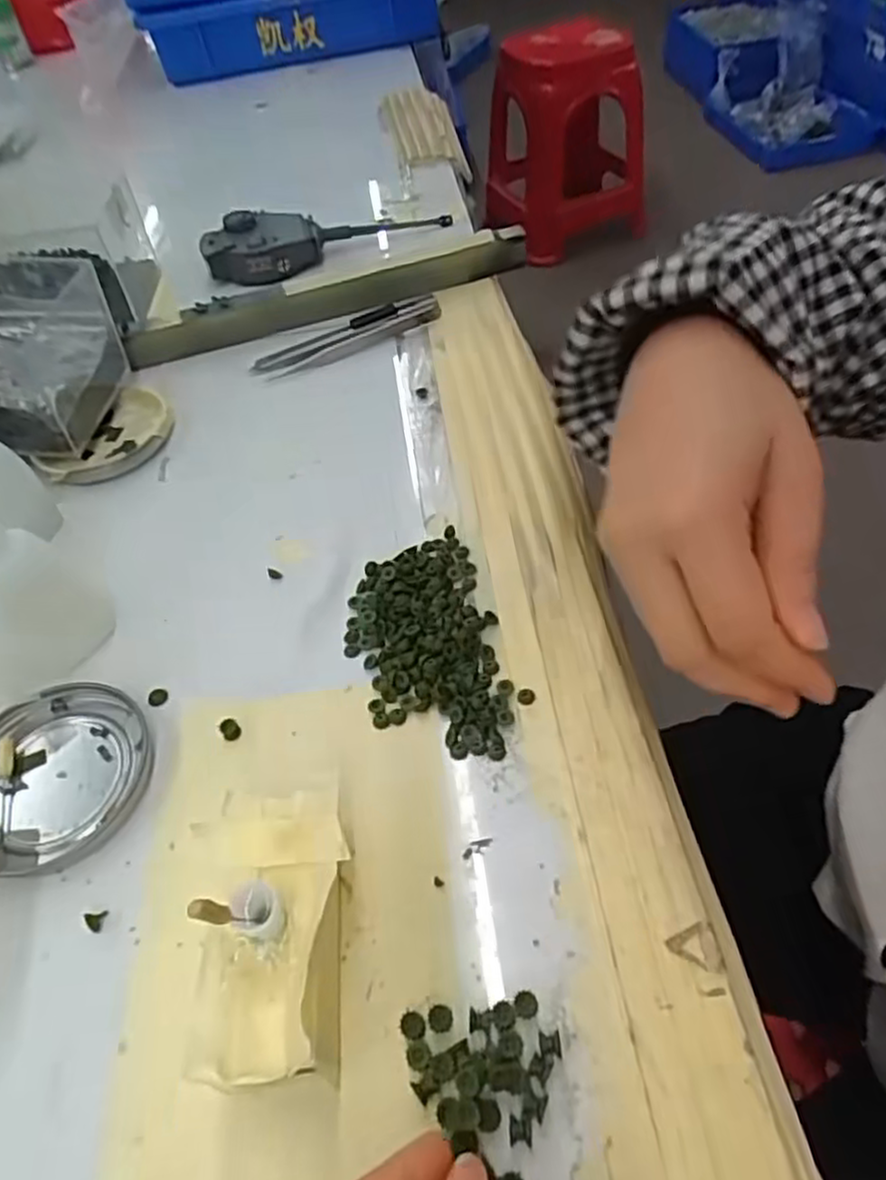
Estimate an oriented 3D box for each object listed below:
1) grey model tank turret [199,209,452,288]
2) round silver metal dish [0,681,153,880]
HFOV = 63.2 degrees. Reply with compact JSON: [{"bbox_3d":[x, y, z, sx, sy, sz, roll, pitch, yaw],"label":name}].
[{"bbox_3d":[-0.087,-0.269,0.544,0.183,0.033,0.057,-8,50,0],"label":"grey model tank turret"},{"bbox_3d":[-0.155,0.074,0.291,0.071,0.014,0.073,-3,50,4],"label":"round silver metal dish"}]

